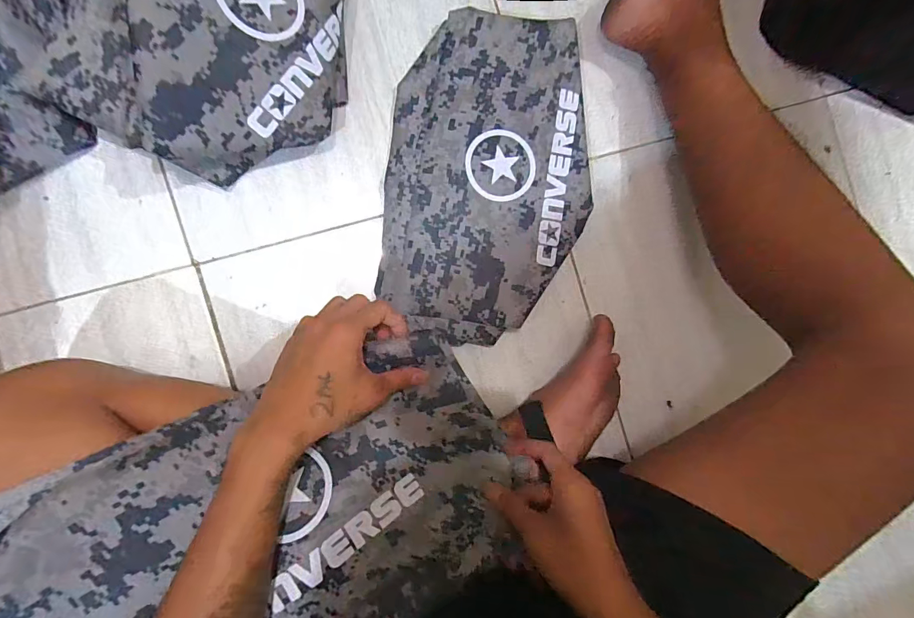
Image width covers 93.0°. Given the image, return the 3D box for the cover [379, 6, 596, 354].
[{"bbox_3d":[0.036,-0.147,0.487,0.221,0.034,0.355,5,88,-9],"label":"cover"}]

